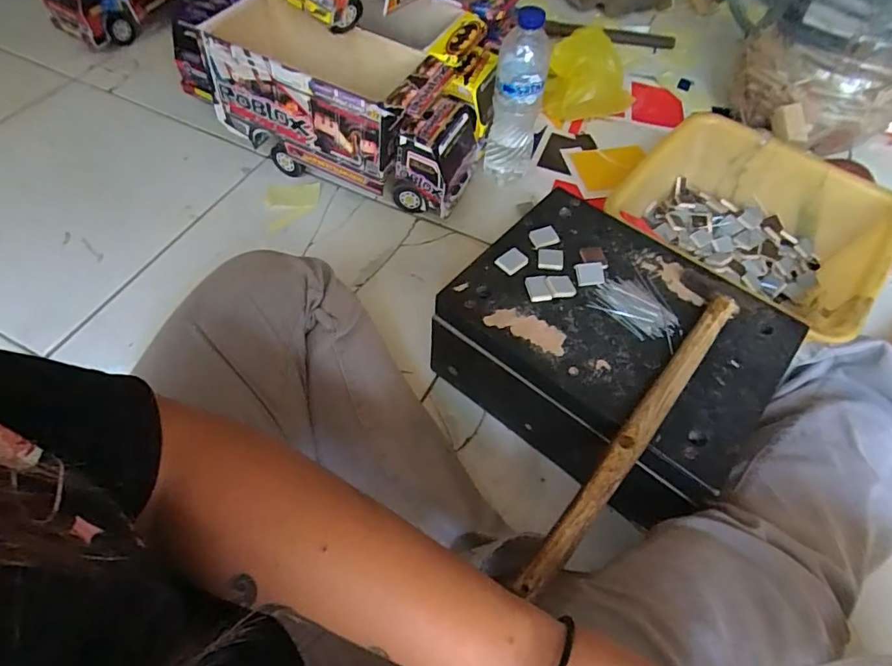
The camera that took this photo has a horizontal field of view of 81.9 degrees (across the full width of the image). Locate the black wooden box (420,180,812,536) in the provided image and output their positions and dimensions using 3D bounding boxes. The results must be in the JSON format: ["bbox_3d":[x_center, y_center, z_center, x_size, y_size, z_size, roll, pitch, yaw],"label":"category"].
[{"bbox_3d":[0.151,0.019,0.521,0.281,0.147,0.217,36,62,19],"label":"black wooden box"}]

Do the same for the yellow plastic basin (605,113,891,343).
[{"bbox_3d":[0.351,-0.116,0.614,0.273,0.096,0.262,38,63,20],"label":"yellow plastic basin"}]

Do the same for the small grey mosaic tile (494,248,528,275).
[{"bbox_3d":[0.063,-0.069,0.496,0.025,0.009,0.022,-35,65,-23],"label":"small grey mosaic tile"}]

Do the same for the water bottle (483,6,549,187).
[{"bbox_3d":[0.092,-0.302,0.682,0.065,0.225,0.060,11,57,5],"label":"water bottle"}]

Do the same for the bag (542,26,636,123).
[{"bbox_3d":[0.226,-0.408,0.830,0.127,0.112,0.103,-21,60,-16],"label":"bag"}]

